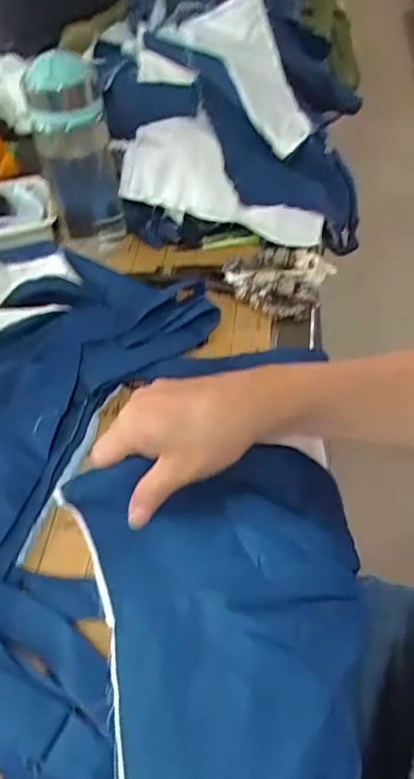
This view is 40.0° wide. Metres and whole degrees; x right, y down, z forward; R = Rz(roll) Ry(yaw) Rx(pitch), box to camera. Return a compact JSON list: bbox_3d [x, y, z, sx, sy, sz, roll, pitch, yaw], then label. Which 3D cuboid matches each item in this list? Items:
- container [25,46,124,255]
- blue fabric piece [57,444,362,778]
[{"bbox_3d":[-0.125,-0.219,0.551,0.067,0.188,0.066,-14,49,-10],"label":"container"},{"bbox_3d":[0.013,0.184,0.311,0.166,0.046,0.312,-4,54,-1],"label":"blue fabric piece"}]

